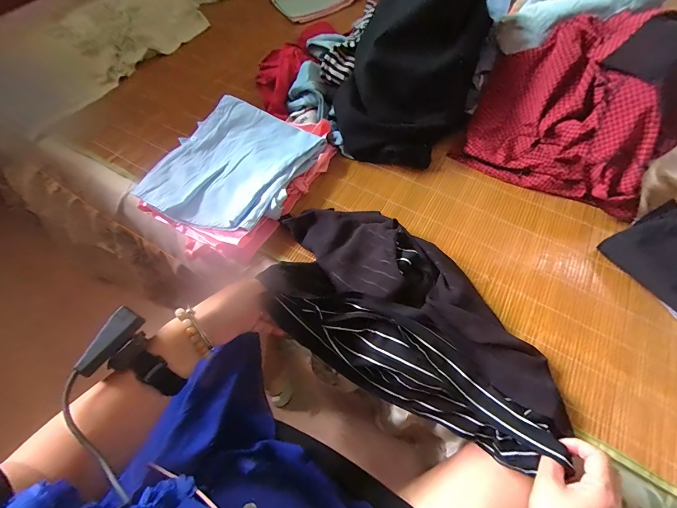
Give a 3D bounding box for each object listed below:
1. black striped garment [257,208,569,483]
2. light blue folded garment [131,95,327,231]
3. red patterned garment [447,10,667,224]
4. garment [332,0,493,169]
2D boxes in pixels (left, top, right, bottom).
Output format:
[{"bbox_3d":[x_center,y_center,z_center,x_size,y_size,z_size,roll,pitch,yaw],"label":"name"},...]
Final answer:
[{"bbox_3d":[0.084,0.074,0.454,0.426,0.113,0.220,27,66,17],"label":"black striped garment"},{"bbox_3d":[-0.178,-0.158,0.573,0.235,0.033,0.258,21,65,15],"label":"light blue folded garment"},{"bbox_3d":[0.382,-0.233,0.538,0.291,0.169,0.231,23,65,15],"label":"red patterned garment"},{"bbox_3d":[0.134,-0.349,0.602,0.241,0.195,0.317,14,63,11],"label":"garment"}]

